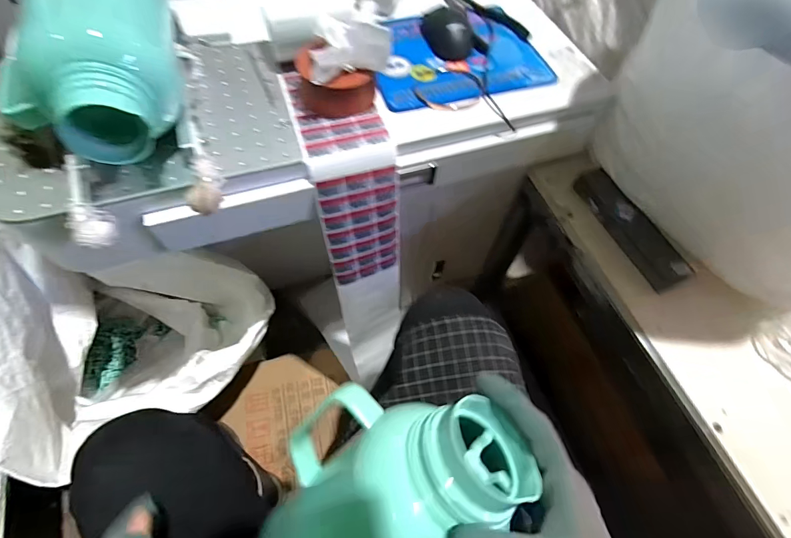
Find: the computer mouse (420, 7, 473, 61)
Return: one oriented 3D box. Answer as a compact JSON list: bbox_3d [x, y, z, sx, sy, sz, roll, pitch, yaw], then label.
[{"bbox_3d":[0.078,-0.344,0.555,0.059,0.029,0.091,-22,64,-14],"label":"computer mouse"}]

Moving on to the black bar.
[{"bbox_3d":[0.341,-0.062,0.558,0.045,0.040,0.200,-22,64,-15],"label":"black bar"}]

